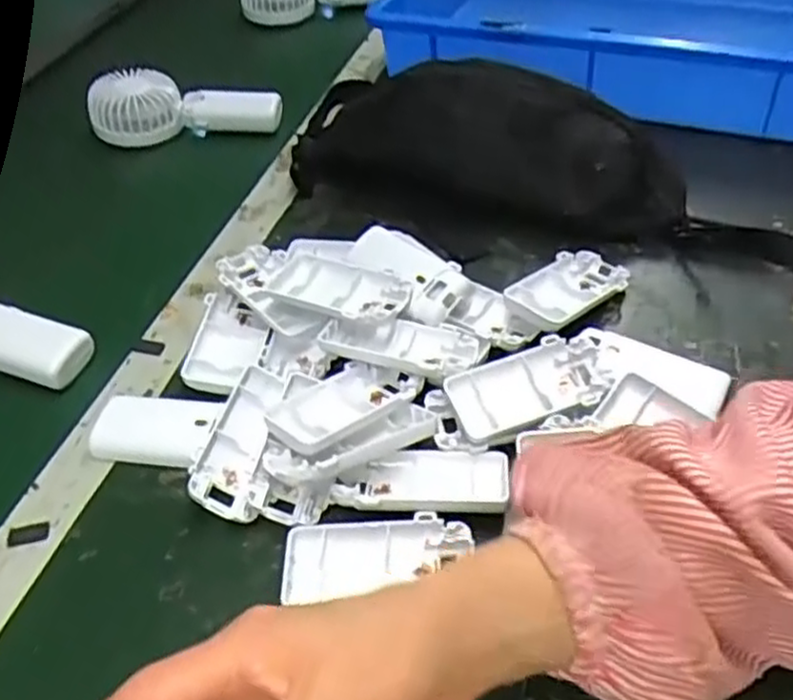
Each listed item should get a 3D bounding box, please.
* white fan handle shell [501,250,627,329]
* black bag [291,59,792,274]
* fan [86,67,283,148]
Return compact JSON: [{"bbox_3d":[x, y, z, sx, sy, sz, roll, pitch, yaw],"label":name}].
[{"bbox_3d":[0.116,-0.042,0.494,0.046,0.016,0.093,33,44,31],"label":"white fan handle shell"},{"bbox_3d":[0.108,-0.162,0.566,0.408,0.086,0.168,12,49,16],"label":"black bag"},{"bbox_3d":[-0.207,-0.248,0.741,0.181,0.053,0.065,-5,46,1],"label":"fan"}]

